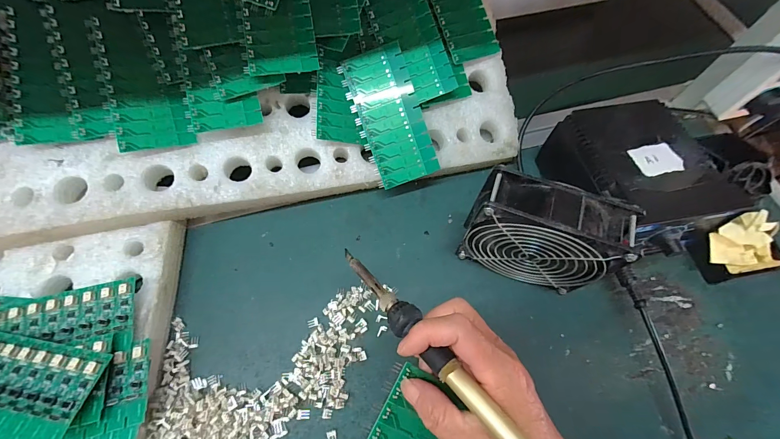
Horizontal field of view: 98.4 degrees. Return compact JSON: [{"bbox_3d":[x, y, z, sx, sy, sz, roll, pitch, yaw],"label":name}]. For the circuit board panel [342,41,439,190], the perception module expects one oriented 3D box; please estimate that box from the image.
[{"bbox_3d":[0.001,-0.107,0.353,0.063,0.004,0.137,-20,95,3],"label":"circuit board panel"}]

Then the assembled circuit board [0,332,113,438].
[{"bbox_3d":[-0.289,0.120,0.248,0.139,0.009,0.065,8,56,5],"label":"assembled circuit board"}]

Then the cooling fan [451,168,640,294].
[{"bbox_3d":[0.128,0.016,0.305,0.119,0.121,0.051,20,67,8],"label":"cooling fan"}]

